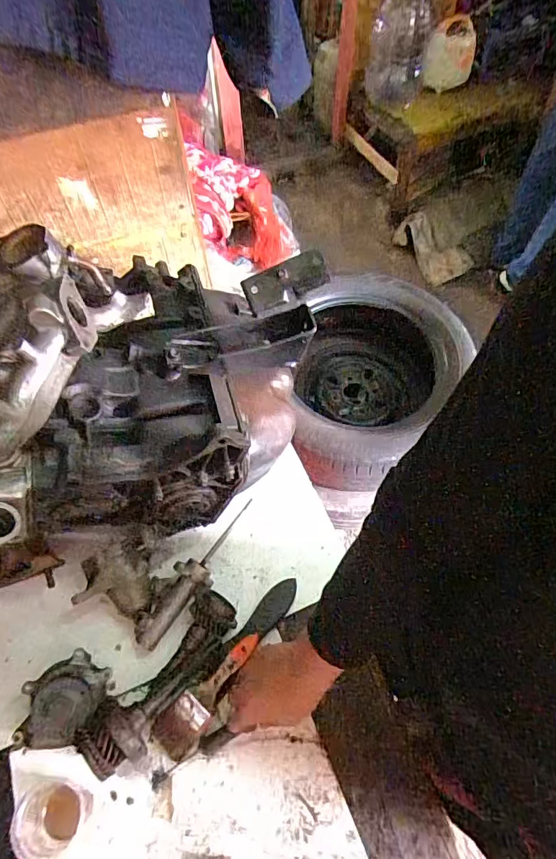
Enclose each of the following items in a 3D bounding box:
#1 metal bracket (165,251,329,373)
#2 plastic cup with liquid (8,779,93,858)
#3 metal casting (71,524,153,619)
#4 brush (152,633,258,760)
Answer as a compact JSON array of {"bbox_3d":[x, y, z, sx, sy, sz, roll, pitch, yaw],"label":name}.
[{"bbox_3d":[-0.039,-0.139,0.579,0.213,0.099,0.086,-15,61,-6],"label":"metal bracket"},{"bbox_3d":[-0.253,0.430,0.507,0.057,0.094,0.053,-1,60,2],"label":"plastic cup with liquid"},{"bbox_3d":[-0.215,0.193,0.627,0.091,0.075,0.105,7,61,6],"label":"metal casting"},{"bbox_3d":[-0.086,0.323,0.566,0.054,0.022,0.180,39,95,21],"label":"brush"}]

